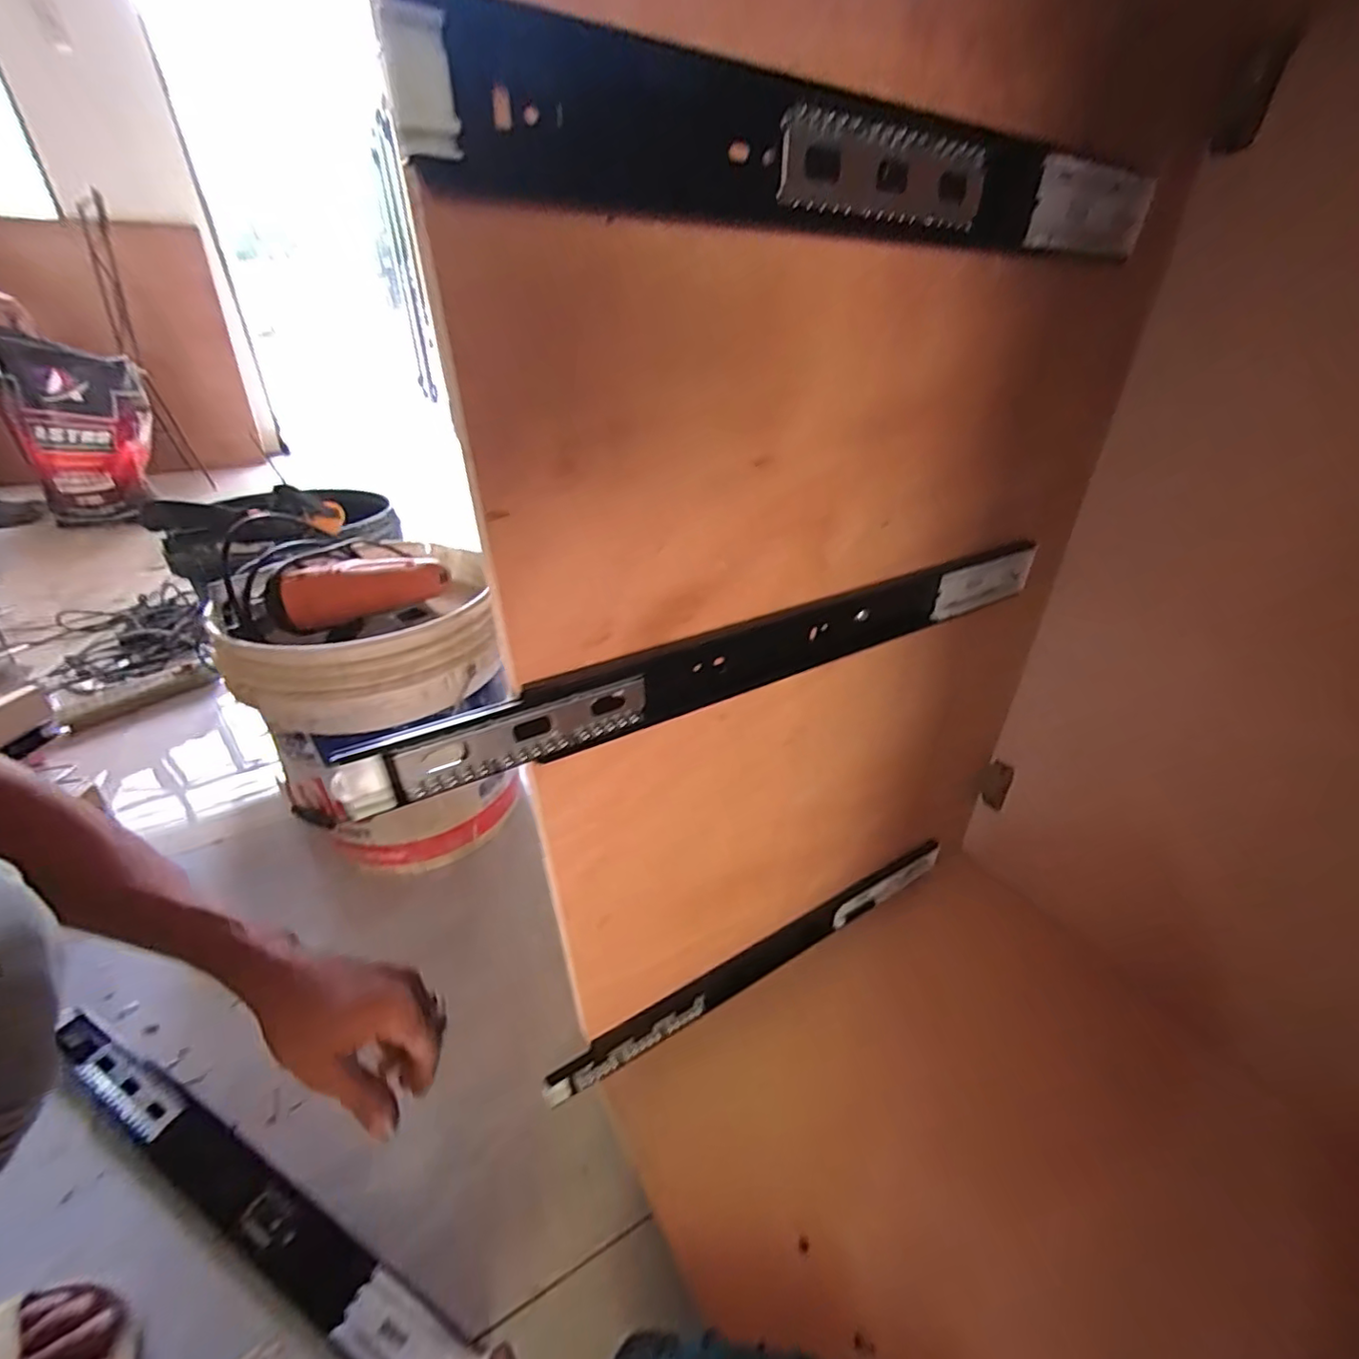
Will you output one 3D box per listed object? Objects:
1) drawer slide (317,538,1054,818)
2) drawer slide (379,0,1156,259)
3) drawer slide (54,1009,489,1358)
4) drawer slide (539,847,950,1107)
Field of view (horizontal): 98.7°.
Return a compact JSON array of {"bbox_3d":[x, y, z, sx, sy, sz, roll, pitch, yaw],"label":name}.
[{"bbox_3d":[0.058,-0.019,0.347,0.466,0.040,0.012,-18,36,-27],"label":"drawer slide"},{"bbox_3d":[0.087,-0.209,0.242,0.379,0.039,0.013,-18,36,-27],"label":"drawer slide"},{"bbox_3d":[-0.348,0.389,0.451,0.483,0.016,0.043,15,35,22],"label":"drawer slide"},{"bbox_3d":[0.086,0.251,0.534,0.429,0.046,0.014,-18,36,-26],"label":"drawer slide"}]

